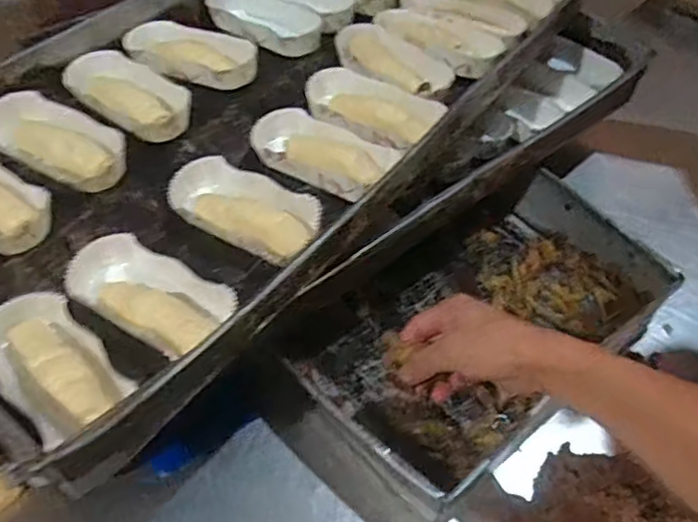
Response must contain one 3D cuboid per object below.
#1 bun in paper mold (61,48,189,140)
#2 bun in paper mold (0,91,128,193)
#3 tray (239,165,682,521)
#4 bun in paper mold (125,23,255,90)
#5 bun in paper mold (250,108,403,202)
[{"bbox_3d":[-0.213,-0.165,0.635,0.146,0.030,0.066,32,57,20],"label":"bun in paper mold"},{"bbox_3d":[-0.273,-0.111,0.597,0.143,0.033,0.070,21,54,13],"label":"bun in paper mold"},{"bbox_3d":[0.116,0.065,0.633,0.391,0.077,0.229,-33,60,-26],"label":"tray"},{"bbox_3d":[-0.165,-0.217,0.666,0.136,0.029,0.053,11,52,5],"label":"bun in paper mold"},{"bbox_3d":[-0.029,-0.100,0.581,0.134,0.026,0.061,29,56,19],"label":"bun in paper mold"}]

